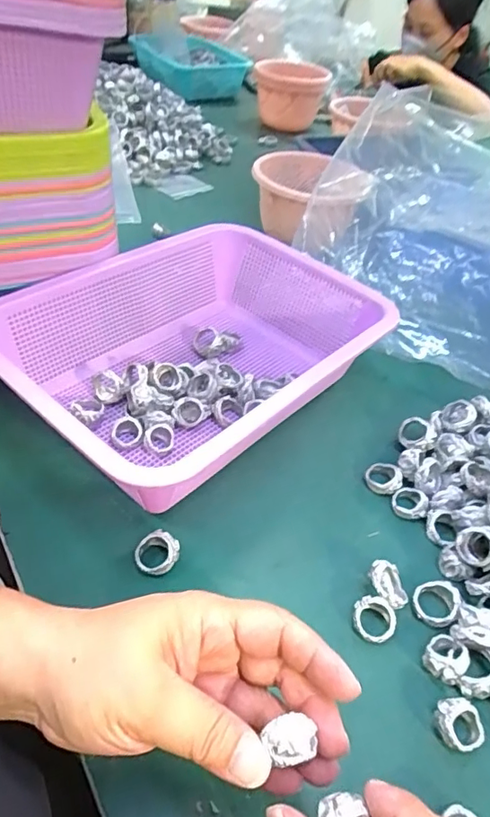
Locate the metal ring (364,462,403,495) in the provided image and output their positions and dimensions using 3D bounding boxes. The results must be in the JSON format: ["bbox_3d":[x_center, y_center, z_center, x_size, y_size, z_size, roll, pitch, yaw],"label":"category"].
[{"bbox_3d":[0.109,0.055,0.407,0.027,0.014,0.025,3,45,-3],"label":"metal ring"}]

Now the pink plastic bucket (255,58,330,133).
[{"bbox_3d":[0.086,-0.610,1.019,0.136,0.112,0.148,5,45,-1],"label":"pink plastic bucket"}]

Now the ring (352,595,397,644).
[{"bbox_3d":[0.080,0.132,0.322,0.026,0.016,0.024,3,45,-3],"label":"ring"}]

